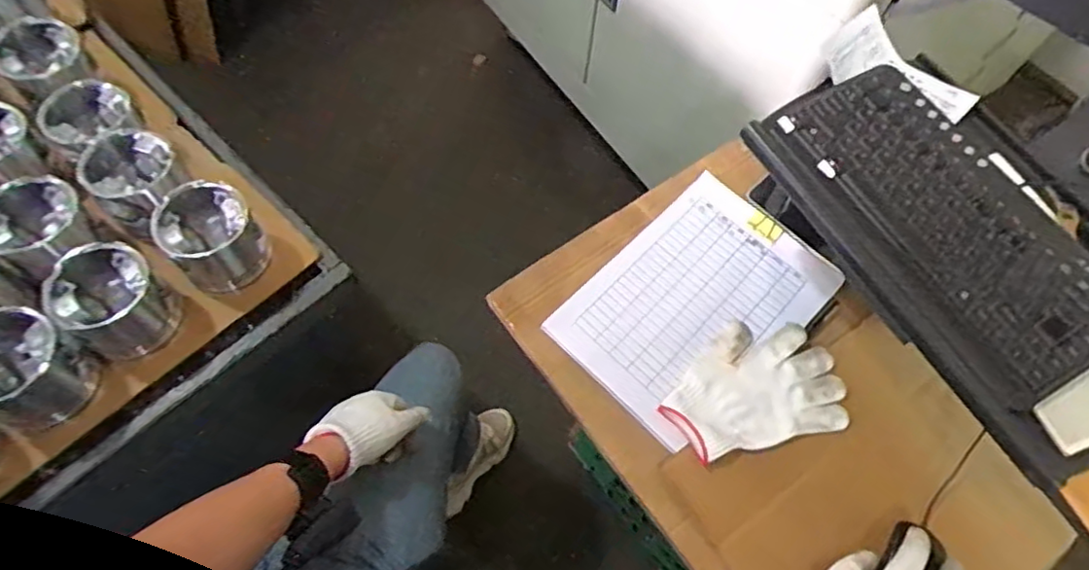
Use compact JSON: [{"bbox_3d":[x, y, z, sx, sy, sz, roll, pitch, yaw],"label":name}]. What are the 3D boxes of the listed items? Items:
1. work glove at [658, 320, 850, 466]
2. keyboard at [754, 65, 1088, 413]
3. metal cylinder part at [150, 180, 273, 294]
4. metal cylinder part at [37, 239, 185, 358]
[{"bbox_3d":[0.221,0.104,0.670,0.189,0.020,0.131,-12,65,-9],"label":"work glove"},{"bbox_3d":[0.352,-0.060,0.554,0.178,0.023,0.313,-28,68,-16],"label":"keyboard"},{"bbox_3d":[-0.349,-0.053,0.664,0.094,0.071,0.089,1,63,-3],"label":"metal cylinder part"},{"bbox_3d":[-0.428,0.016,0.629,0.077,0.094,0.089,32,66,12],"label":"metal cylinder part"}]

